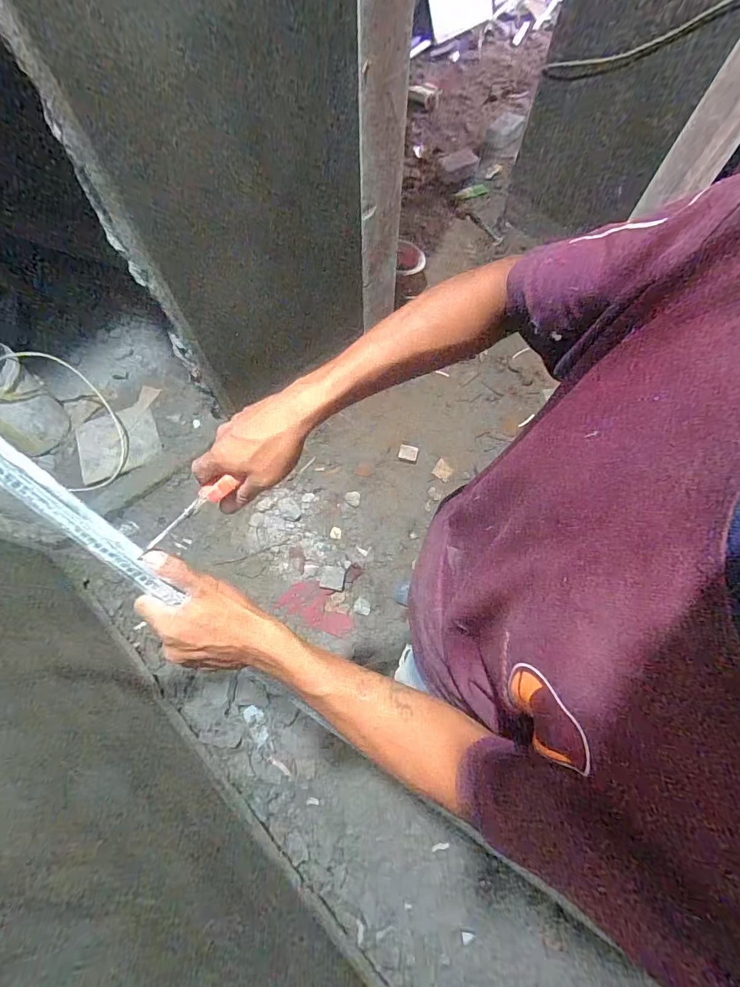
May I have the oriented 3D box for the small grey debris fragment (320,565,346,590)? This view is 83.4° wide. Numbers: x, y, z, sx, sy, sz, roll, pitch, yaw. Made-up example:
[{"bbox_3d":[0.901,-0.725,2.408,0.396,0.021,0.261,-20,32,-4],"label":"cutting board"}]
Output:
[{"bbox_3d":[-0.128,0.289,1.428,0.079,0.009,0.076,10,69,4],"label":"small grey debris fragment"}]

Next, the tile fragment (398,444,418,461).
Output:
[{"bbox_3d":[0.148,-0.160,1.613,0.071,0.014,0.056,13,82,-12],"label":"tile fragment"}]

